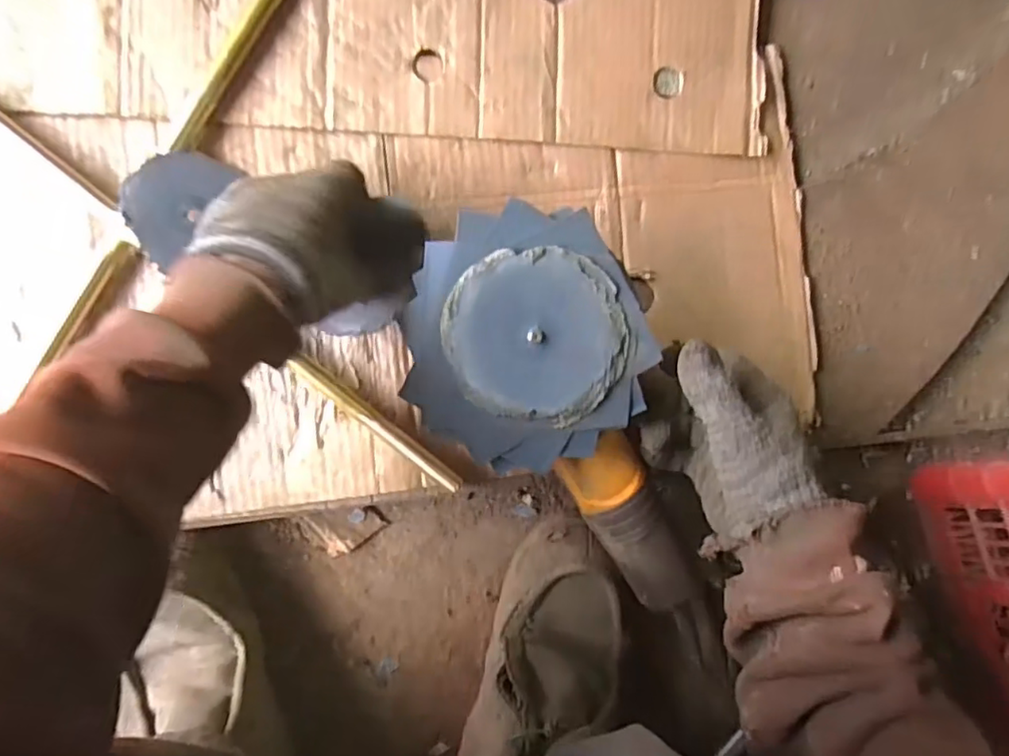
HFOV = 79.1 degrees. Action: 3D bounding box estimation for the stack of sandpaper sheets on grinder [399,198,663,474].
[{"bbox_3d":[0.019,-0.023,0.399,0.158,0.014,0.163,18,95,-8],"label":"stack of sandpaper sheets on grinder"}]

